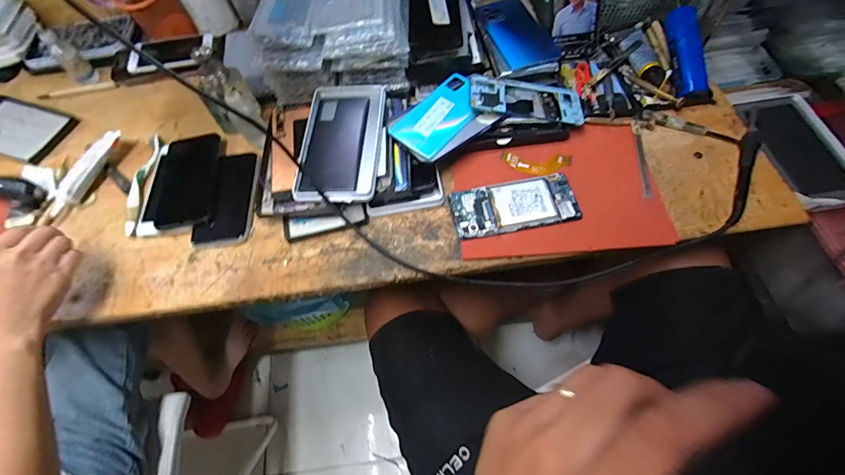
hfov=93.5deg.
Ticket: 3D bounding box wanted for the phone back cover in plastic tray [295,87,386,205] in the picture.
[{"bbox_3d":[-0.107,-0.129,0.531,0.104,0.014,0.188,1,63,3],"label":"phone back cover in plastic tray"}]

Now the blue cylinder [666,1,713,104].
[{"bbox_3d":[0.383,-0.262,0.571,0.043,0.043,0.145,-7,83,0],"label":"blue cylinder"}]

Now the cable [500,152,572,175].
[{"bbox_3d":[0.154,-0.100,0.541,0.092,0.011,0.028,5,62,7],"label":"cable"}]

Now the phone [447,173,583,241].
[{"bbox_3d":[0.116,-0.041,0.505,0.154,0.009,0.072,-11,61,-2],"label":"phone"}]

